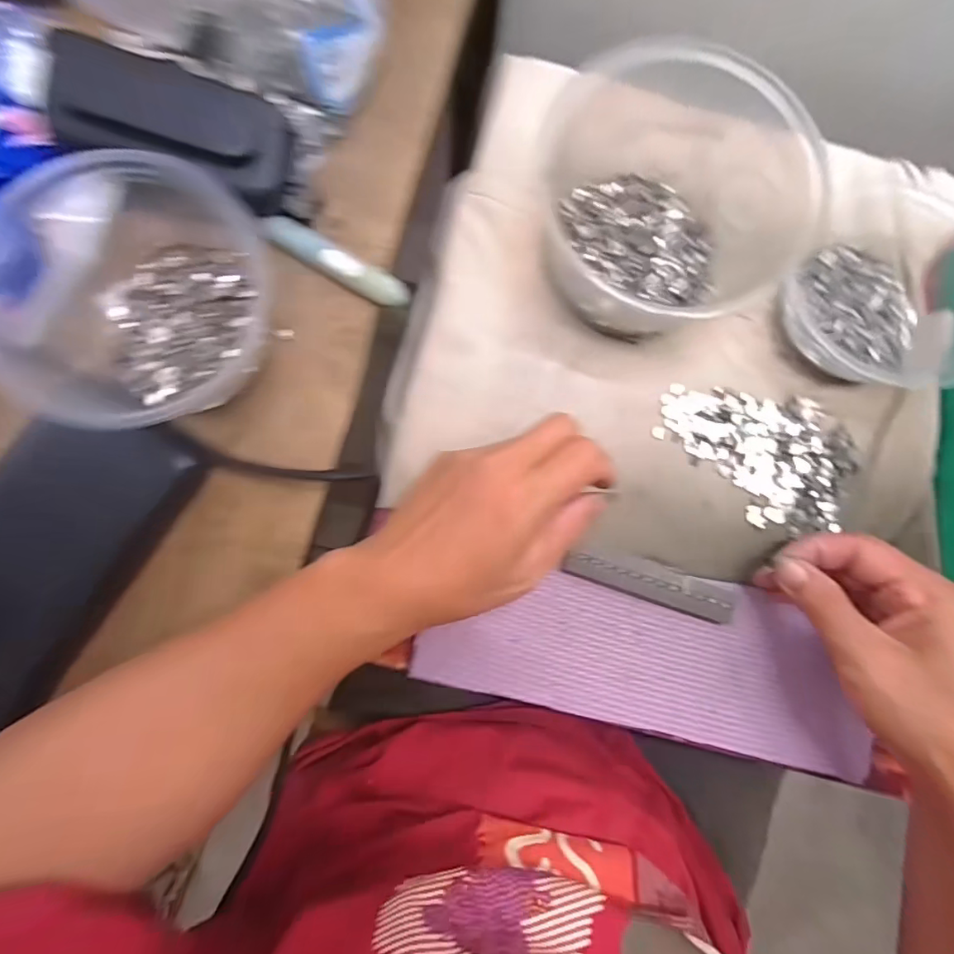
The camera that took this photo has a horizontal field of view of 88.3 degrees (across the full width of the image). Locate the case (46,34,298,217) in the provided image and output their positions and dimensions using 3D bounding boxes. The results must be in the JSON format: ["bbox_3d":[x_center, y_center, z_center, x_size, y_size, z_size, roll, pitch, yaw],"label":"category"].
[{"bbox_3d":[-0.137,-0.162,0.223,0.095,0.025,0.047,11,86,-20],"label":"case"}]

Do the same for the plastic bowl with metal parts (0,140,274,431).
[{"bbox_3d":[-0.158,-0.082,0.220,0.109,0.058,0.115,0,87,-3],"label":"plastic bowl with metal parts"}]

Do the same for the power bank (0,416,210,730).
[{"bbox_3d":[-0.199,0.038,0.221,0.071,0.016,0.156,34,84,-17],"label":"power bank"}]

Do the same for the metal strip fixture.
[{"bbox_3d":[0.099,0.060,0.279,0.098,0.010,0.022,16,86,-2],"label":"metal strip fixture"}]

